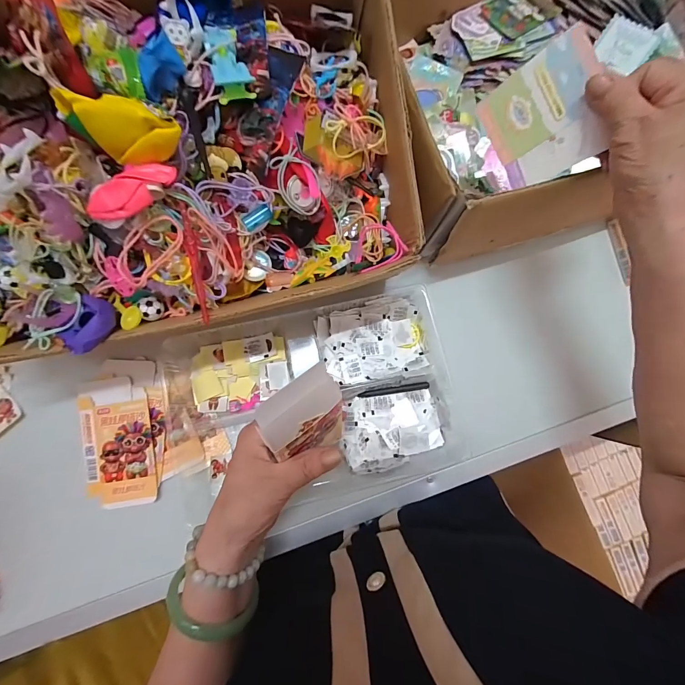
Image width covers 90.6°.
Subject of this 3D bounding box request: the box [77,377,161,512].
[{"bbox_3d":[-0.263,0.115,0.397,0.080,0.009,0.145,-10,83,-4],"label":"box"}]

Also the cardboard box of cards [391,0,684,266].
[{"bbox_3d":[0.259,-0.316,0.402,0.422,0.140,0.337,-15,84,-5],"label":"cardboard box of cards"}]

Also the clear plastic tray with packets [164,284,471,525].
[{"bbox_3d":[-0.038,0.069,0.394,0.327,0.047,0.212,-13,83,-4],"label":"clear plastic tray with packets"}]

